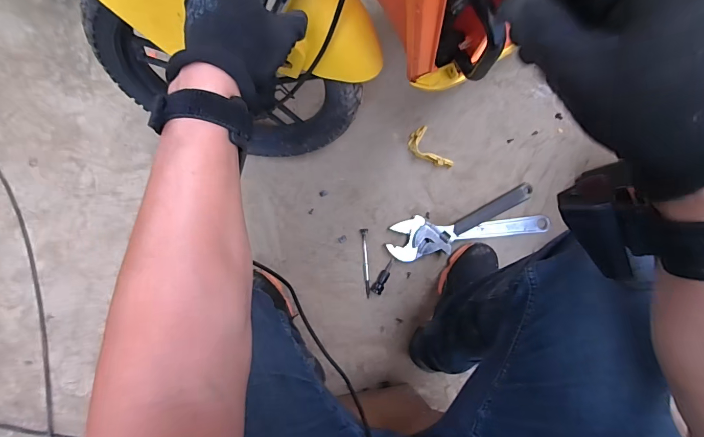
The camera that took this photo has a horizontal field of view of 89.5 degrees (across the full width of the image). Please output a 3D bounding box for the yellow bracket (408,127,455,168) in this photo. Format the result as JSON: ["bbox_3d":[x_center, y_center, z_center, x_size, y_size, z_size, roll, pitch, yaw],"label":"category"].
[{"bbox_3d":[0.163,-0.140,0.746,0.057,0.021,0.105,-36,88,-7],"label":"yellow bracket"}]

